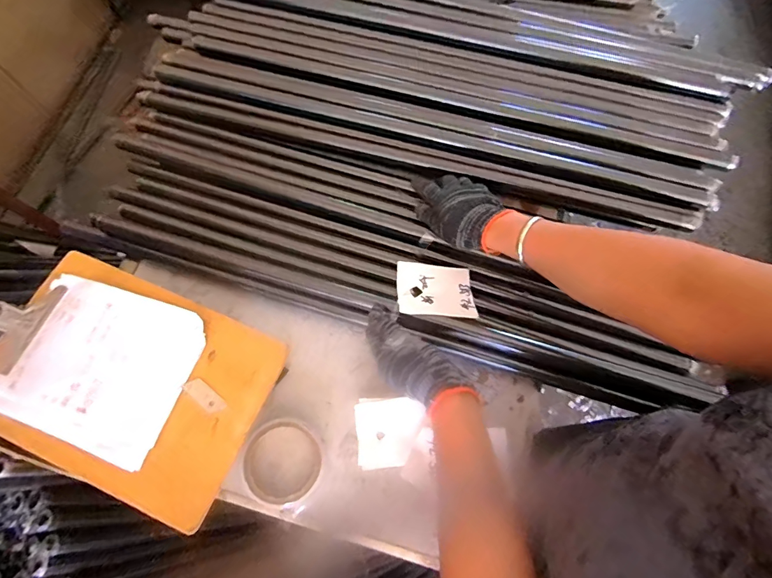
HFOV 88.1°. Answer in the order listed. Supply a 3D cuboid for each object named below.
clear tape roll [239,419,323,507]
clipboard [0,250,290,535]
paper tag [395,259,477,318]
[{"bbox_3d":[-0.124,0.208,0.477,0.091,0.028,0.086,0,70,-1],"label":"clear tape roll"},{"bbox_3d":[-0.268,0.089,0.411,0.280,0.020,0.191,23,72,7],"label":"clipboard"},{"bbox_3d":[0.064,0.001,0.516,0.098,0.009,0.077,3,59,-11],"label":"paper tag"}]

